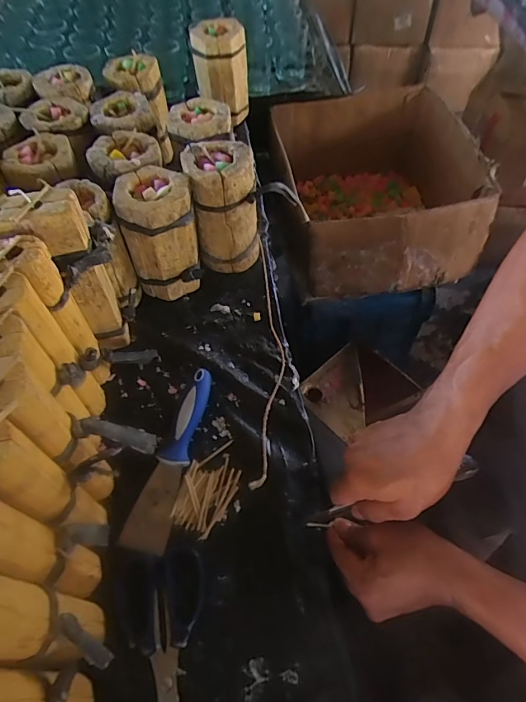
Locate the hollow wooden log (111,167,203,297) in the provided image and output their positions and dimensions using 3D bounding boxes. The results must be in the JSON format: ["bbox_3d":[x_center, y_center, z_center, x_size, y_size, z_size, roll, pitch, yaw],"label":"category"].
[{"bbox_3d":[-0.134,-0.153,0.575,0.088,0.154,0.087,-7,57,-5],"label":"hollow wooden log"}]

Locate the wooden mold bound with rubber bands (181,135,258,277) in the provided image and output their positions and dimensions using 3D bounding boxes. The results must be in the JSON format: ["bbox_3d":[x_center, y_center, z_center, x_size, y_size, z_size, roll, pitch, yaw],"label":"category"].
[{"bbox_3d":[-0.056,-0.200,0.611,0.088,0.166,0.090,-19,59,-12],"label":"wooden mold bound with rubber bands"}]

